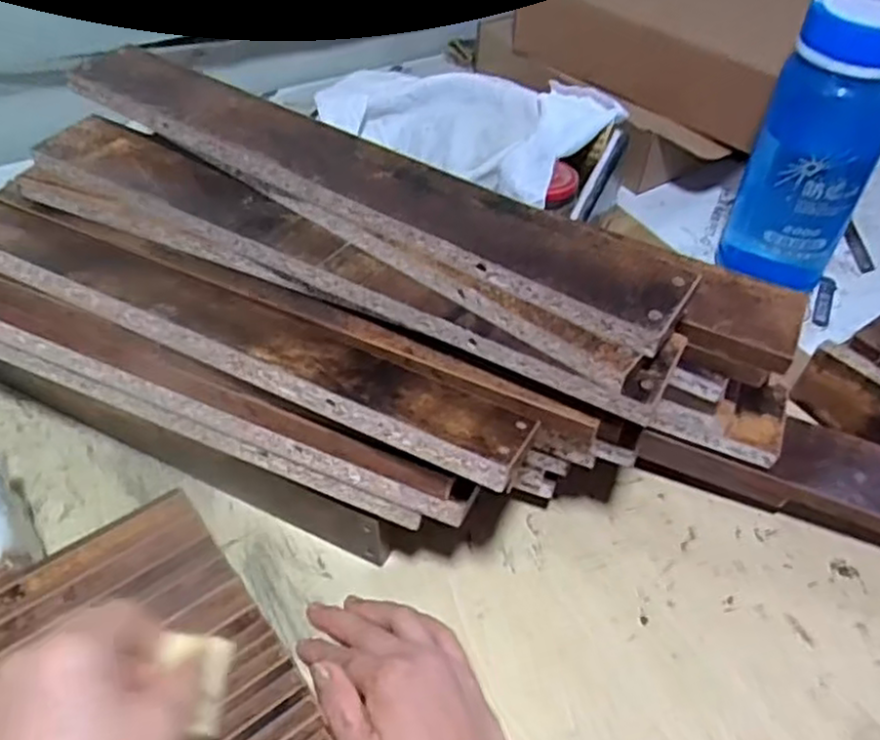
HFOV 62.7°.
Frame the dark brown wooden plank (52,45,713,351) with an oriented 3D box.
[{"bbox_3d":[-0.062,-0.126,0.464,0.453,0.020,0.063,26,51,23],"label":"dark brown wooden plank"}]

